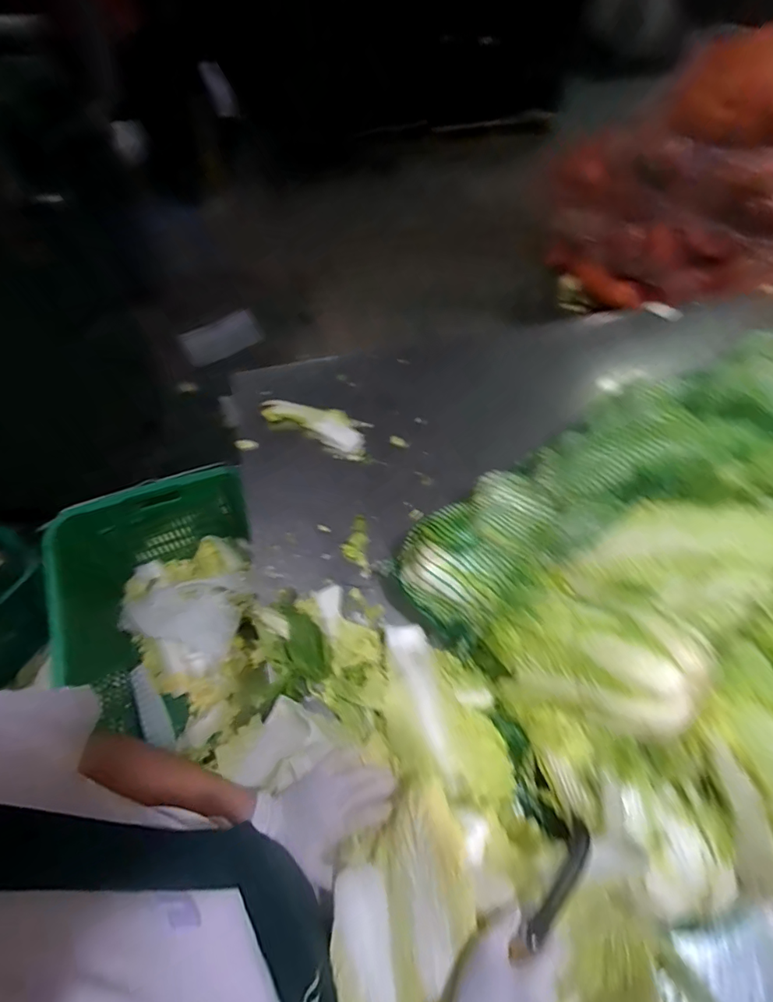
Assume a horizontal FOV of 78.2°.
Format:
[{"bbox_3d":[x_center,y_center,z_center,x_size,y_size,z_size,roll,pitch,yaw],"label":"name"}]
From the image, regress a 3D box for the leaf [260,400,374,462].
[{"bbox_3d":[-0.131,-0.136,0.860,0.205,0.035,0.083,15,58,9],"label":"leaf"}]

